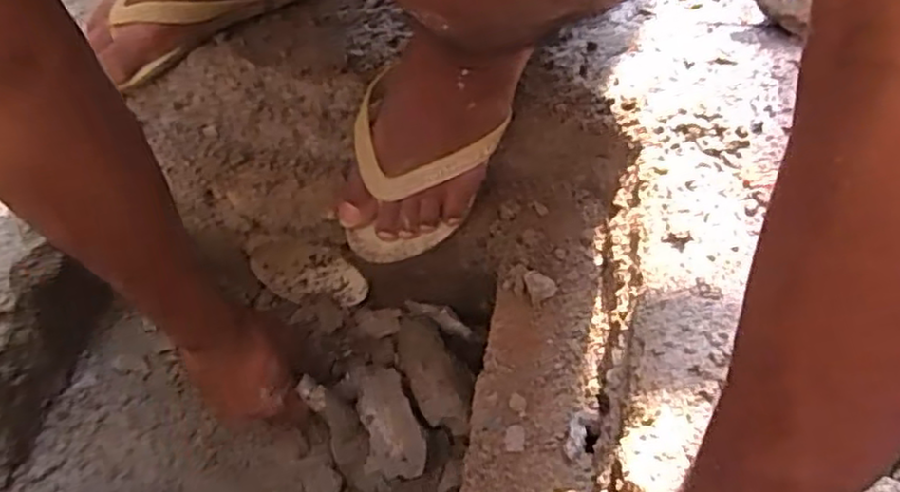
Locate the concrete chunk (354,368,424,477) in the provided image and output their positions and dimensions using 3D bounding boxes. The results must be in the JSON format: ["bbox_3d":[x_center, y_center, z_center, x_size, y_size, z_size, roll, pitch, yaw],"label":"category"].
[{"bbox_3d":[-0.053,0.156,0.608,0.051,0.063,0.101,-10,56,-6],"label":"concrete chunk"}]

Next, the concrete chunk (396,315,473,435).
[{"bbox_3d":[-0.015,0.111,0.615,0.048,0.038,0.122,-21,58,-13],"label":"concrete chunk"}]

